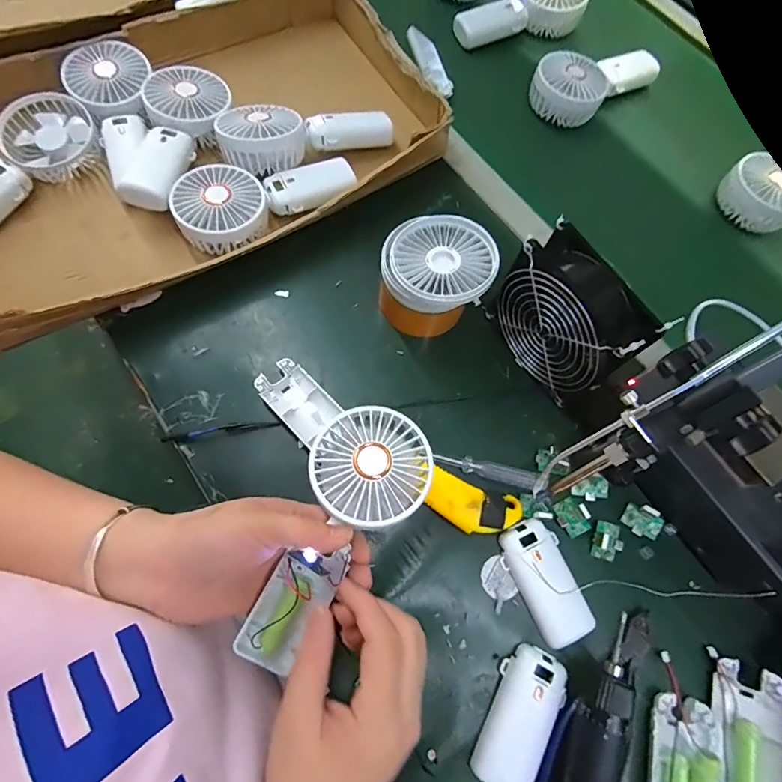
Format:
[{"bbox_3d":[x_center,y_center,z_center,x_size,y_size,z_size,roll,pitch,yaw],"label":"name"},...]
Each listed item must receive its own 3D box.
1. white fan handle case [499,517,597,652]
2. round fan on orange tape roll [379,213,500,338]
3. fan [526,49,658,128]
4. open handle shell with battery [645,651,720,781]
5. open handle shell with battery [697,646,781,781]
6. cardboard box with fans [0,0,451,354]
[{"bbox_3d":[0.126,0.153,0.353,0.048,0.012,0.093,-25,74,-12],"label":"white fan handle case"},{"bbox_3d":[0.042,-0.101,0.399,0.093,0.087,0.086,1,70,-4],"label":"round fan on orange tape roll"},{"bbox_3d":[0.254,-0.392,0.542,0.169,0.038,0.081,-32,76,-14],"label":"fan"},{"bbox_3d":[0.211,0.260,0.312,0.044,0.019,0.114,14,70,1],"label":"open handle shell with battery"},{"bbox_3d":[0.257,0.250,0.315,0.049,0.019,0.094,23,70,4],"label":"open handle shell with battery"},{"bbox_3d":[-0.215,-0.263,0.461,0.526,0.068,0.320,-32,76,-14],"label":"cardboard box with fans"}]

